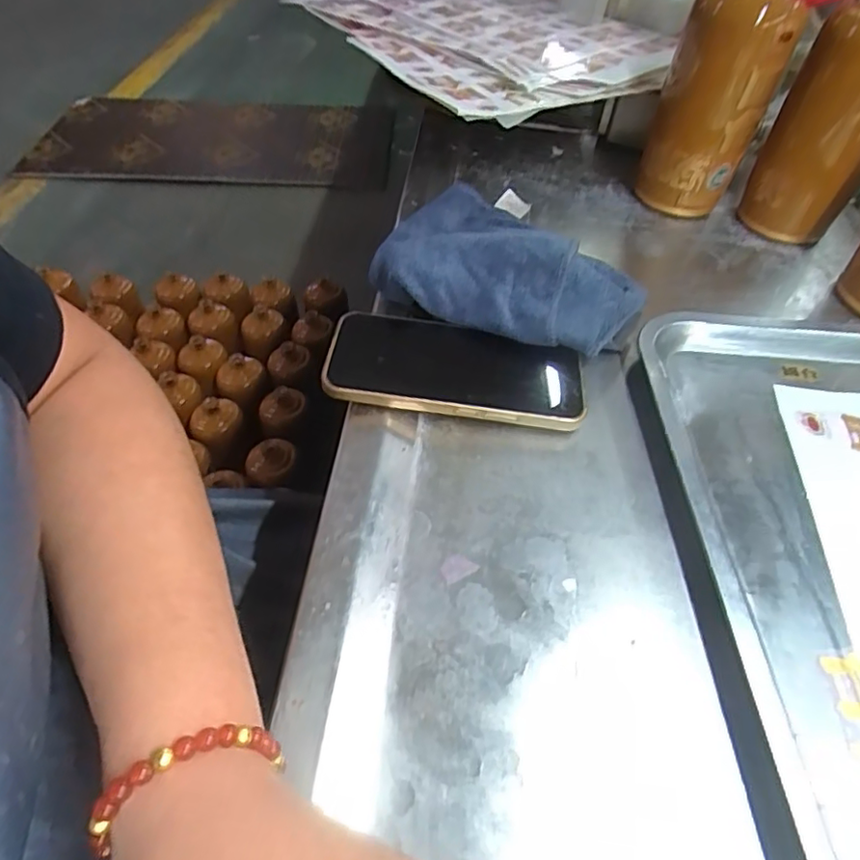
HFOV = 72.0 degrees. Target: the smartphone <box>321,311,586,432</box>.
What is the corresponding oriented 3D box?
[{"bbox_3d":[0.019,-0.039,0.372,0.159,0.013,0.076,9,51,-1],"label":"smartphone"}]

